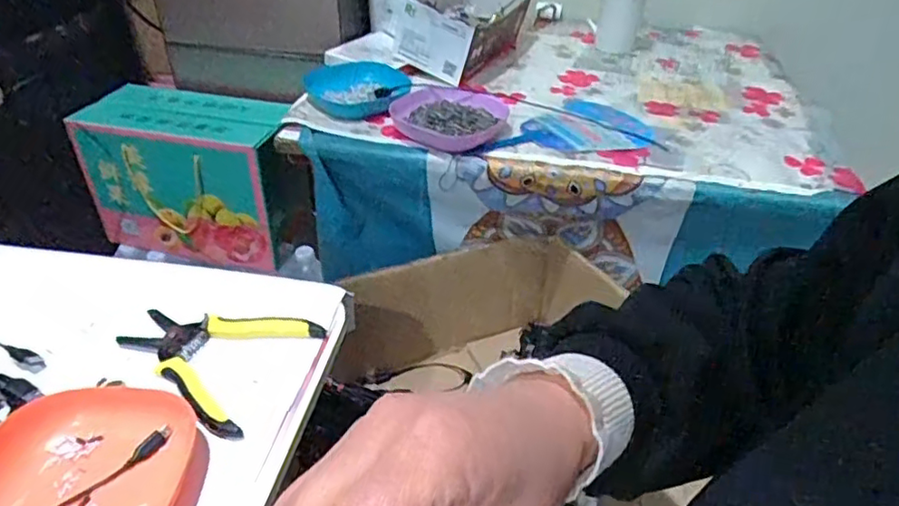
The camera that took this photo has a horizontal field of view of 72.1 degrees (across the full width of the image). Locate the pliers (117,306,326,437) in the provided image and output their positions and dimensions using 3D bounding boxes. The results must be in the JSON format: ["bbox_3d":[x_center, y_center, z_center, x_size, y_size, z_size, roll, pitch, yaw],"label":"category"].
[{"bbox_3d":[-0.201,0.081,0.511,0.150,0.011,0.119,15,39,17],"label":"pliers"}]

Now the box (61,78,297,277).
[{"bbox_3d":[-0.427,-0.129,1.057,0.324,0.241,0.153,8,37,8],"label":"box"}]

